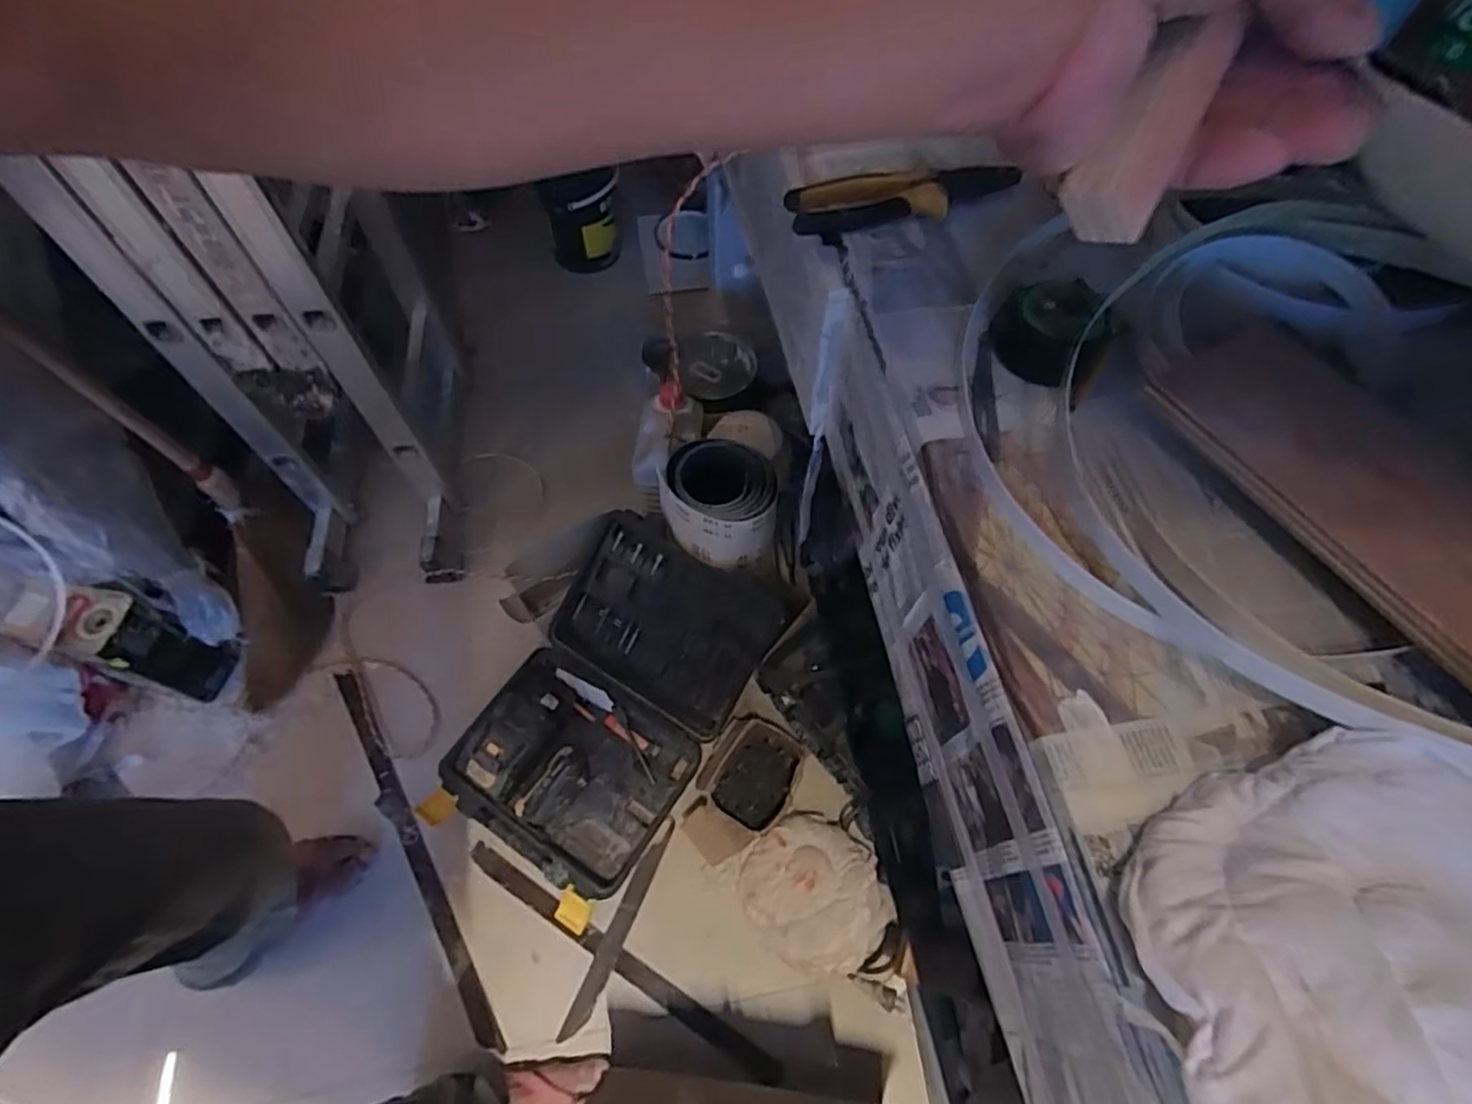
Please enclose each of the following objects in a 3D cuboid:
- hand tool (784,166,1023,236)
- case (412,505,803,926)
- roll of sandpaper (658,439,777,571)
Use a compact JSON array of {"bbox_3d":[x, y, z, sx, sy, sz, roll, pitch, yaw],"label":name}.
[{"bbox_3d":[0.134,-0.287,0.556,0.181,0.023,0.050,-11,62,-6],"label":"hand tool"},{"bbox_3d":[-0.187,0.216,1.073,0.343,0.141,0.545,30,65,15],"label":"case"},{"bbox_3d":[-0.028,-0.073,1.054,0.177,0.145,0.139,5,61,3],"label":"roll of sandpaper"}]

